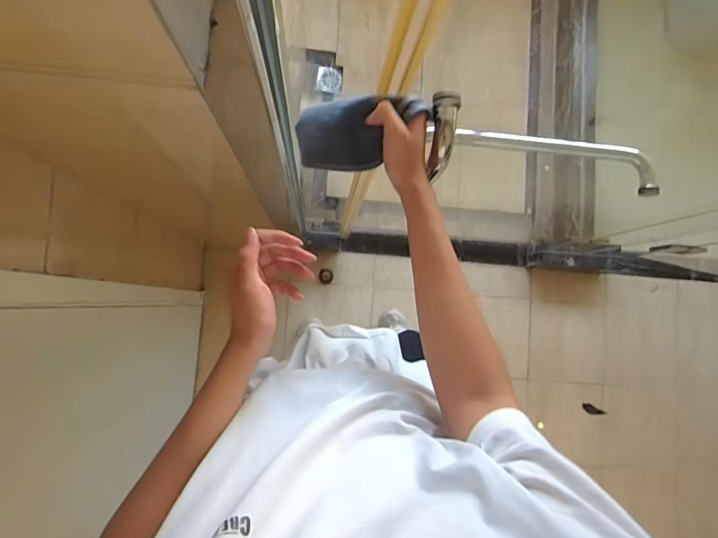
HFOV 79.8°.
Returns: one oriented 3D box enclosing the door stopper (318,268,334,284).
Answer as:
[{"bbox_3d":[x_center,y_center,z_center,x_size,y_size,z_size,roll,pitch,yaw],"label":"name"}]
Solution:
[{"bbox_3d":[-0.117,0.025,1.527,0.053,0.054,0.055,-7,85,-6],"label":"door stopper"}]

